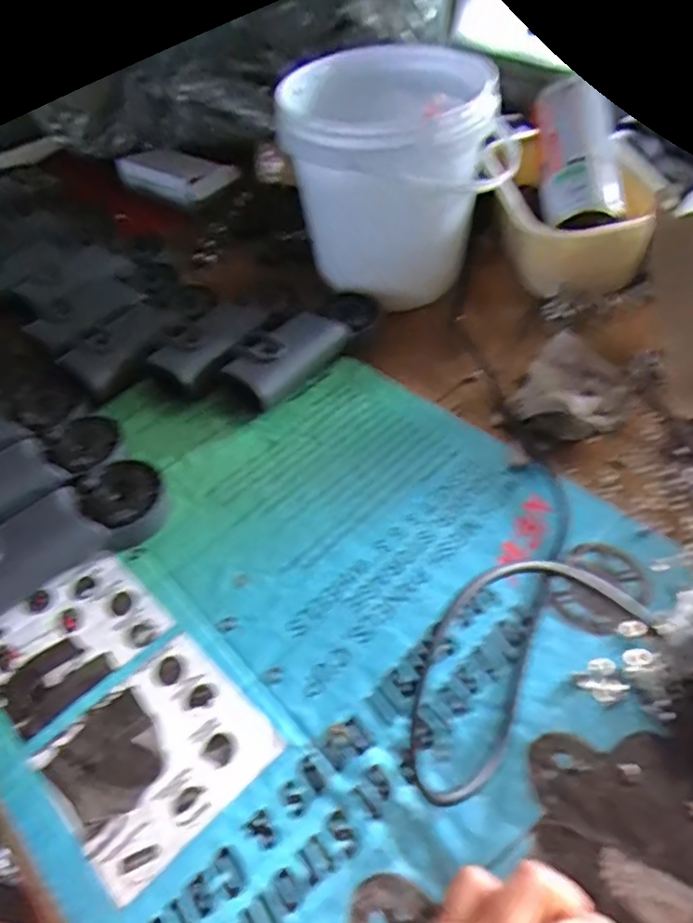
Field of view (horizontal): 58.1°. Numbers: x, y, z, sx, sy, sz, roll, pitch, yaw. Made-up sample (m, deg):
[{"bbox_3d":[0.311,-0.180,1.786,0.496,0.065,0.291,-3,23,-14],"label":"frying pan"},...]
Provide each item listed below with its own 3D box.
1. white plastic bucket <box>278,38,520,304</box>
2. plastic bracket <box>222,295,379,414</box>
[{"bbox_3d":[0.050,-0.259,0.574,0.144,0.180,0.186,32,60,29],"label":"white plastic bucket"},{"bbox_3d":[-0.035,-0.103,0.539,0.061,0.040,0.158,31,60,28],"label":"plastic bracket"}]

